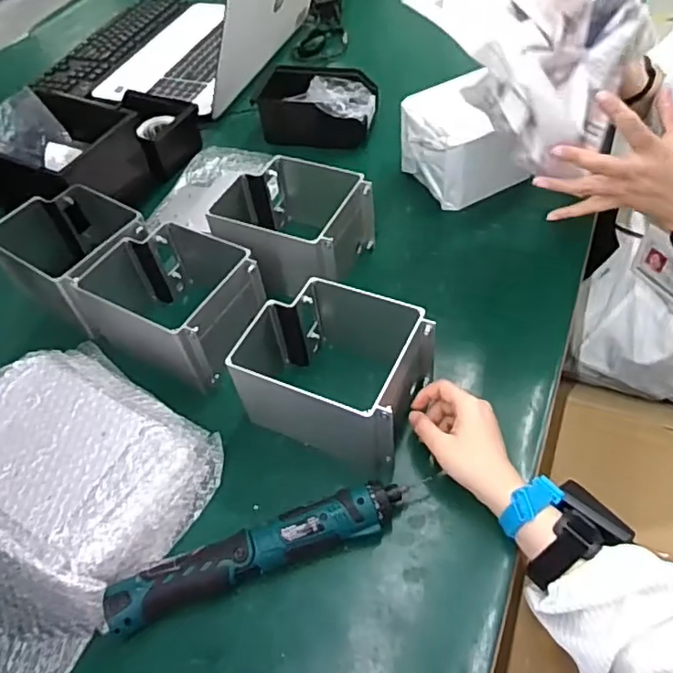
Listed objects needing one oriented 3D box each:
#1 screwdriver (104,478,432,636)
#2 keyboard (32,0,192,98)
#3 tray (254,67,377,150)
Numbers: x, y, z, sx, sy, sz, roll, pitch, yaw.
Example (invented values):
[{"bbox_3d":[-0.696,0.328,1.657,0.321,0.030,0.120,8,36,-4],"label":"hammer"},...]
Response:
[{"bbox_3d":[-0.055,0.184,0.505,0.280,0.041,0.041,-19,52,-9],"label":"screwdriver"},{"bbox_3d":[-0.423,-0.587,1.150,0.144,0.037,0.358,16,55,18],"label":"keyboard"},{"bbox_3d":[-0.026,-0.361,0.896,0.170,0.085,0.132,7,53,11],"label":"tray"}]

